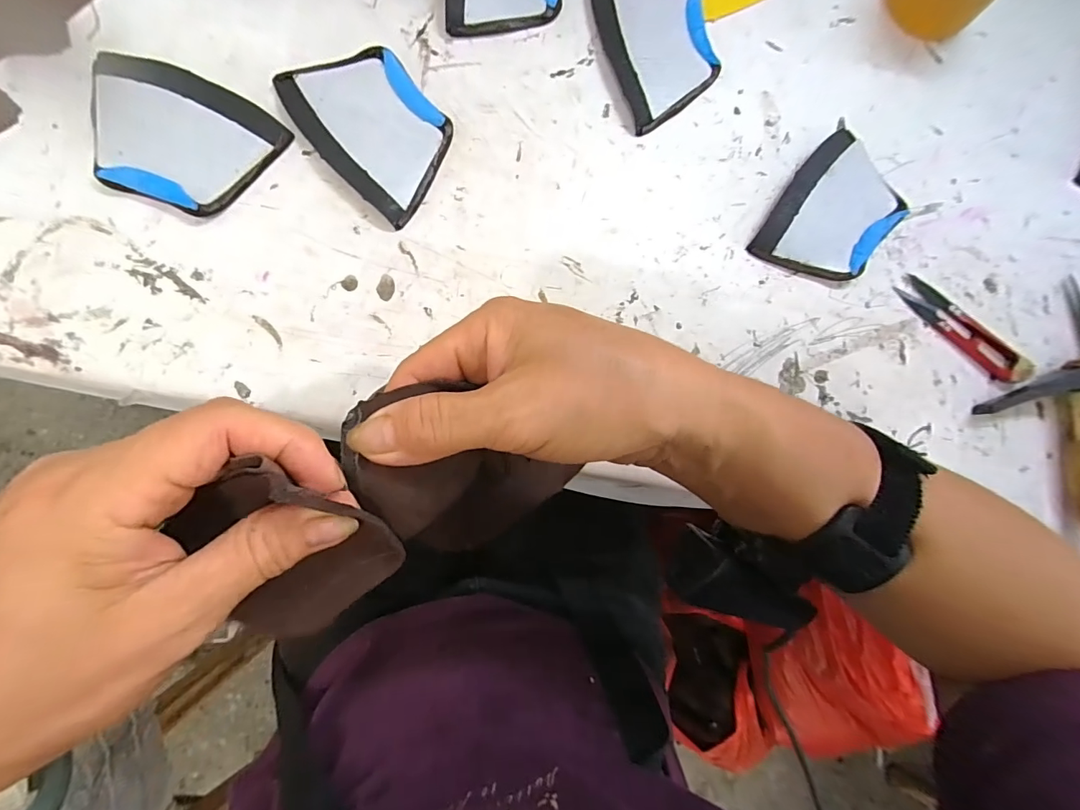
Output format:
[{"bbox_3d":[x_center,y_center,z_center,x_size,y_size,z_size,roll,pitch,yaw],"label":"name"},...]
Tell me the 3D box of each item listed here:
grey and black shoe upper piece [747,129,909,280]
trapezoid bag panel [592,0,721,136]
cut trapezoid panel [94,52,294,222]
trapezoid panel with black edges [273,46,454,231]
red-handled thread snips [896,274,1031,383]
[{"bbox_3d":[0.193,-0.125,0.301,0.070,0.012,0.101,34,84,-3],"label":"grey and black shoe upper piece"},{"bbox_3d":[0.077,-0.234,0.296,0.068,0.008,0.103,-16,88,-7],"label":"trapezoid bag panel"},{"bbox_3d":[-0.205,-0.150,0.258,0.102,0.009,0.075,18,84,-6],"label":"cut trapezoid panel"},{"bbox_3d":[-0.098,-0.166,0.273,0.071,0.008,0.103,-44,92,-7],"label":"trapezoid panel with black edges"},{"bbox_3d":[0.289,-0.051,0.309,0.103,0.017,0.024,42,83,-2],"label":"red-handled thread snips"}]

